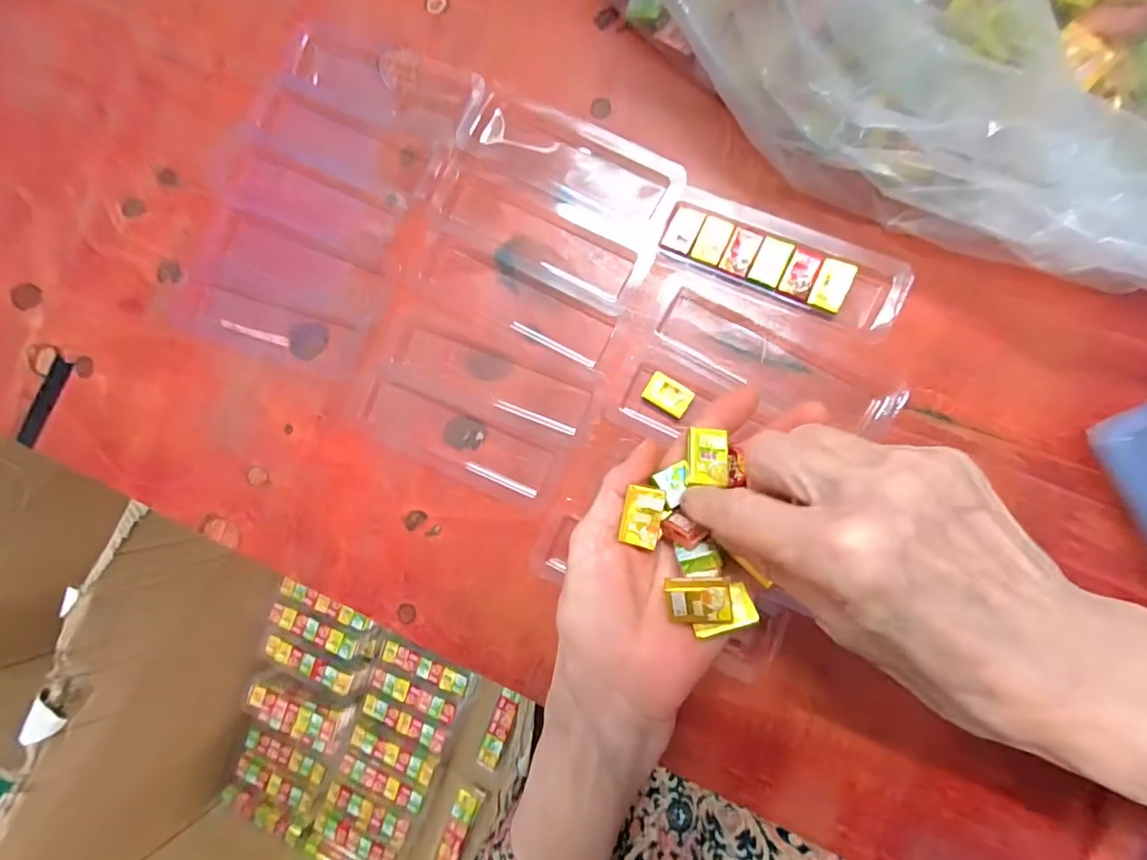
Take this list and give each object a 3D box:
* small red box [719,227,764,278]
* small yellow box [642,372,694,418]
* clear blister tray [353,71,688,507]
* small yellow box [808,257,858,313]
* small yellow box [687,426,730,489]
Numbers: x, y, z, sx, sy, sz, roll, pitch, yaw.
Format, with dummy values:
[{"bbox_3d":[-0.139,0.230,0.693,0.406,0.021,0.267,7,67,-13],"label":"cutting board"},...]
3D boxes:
[{"bbox_3d":[0.093,-0.099,0.277,0.016,0.004,0.026,23,90,10],"label":"small red box"},{"bbox_3d":[0.053,-0.019,0.280,0.026,0.008,0.018,32,92,10],"label":"small yellow box"},{"bbox_3d":[-0.036,-0.081,0.301,0.140,0.008,0.225,22,90,10],"label":"clear blister tray"},{"bbox_3d":[0.139,-0.078,0.269,0.017,0.004,0.026,22,90,10],"label":"small yellow box"},{"bbox_3d":[0.057,0.012,0.215,0.017,0.005,0.022,0,86,9],"label":"small yellow box"}]

